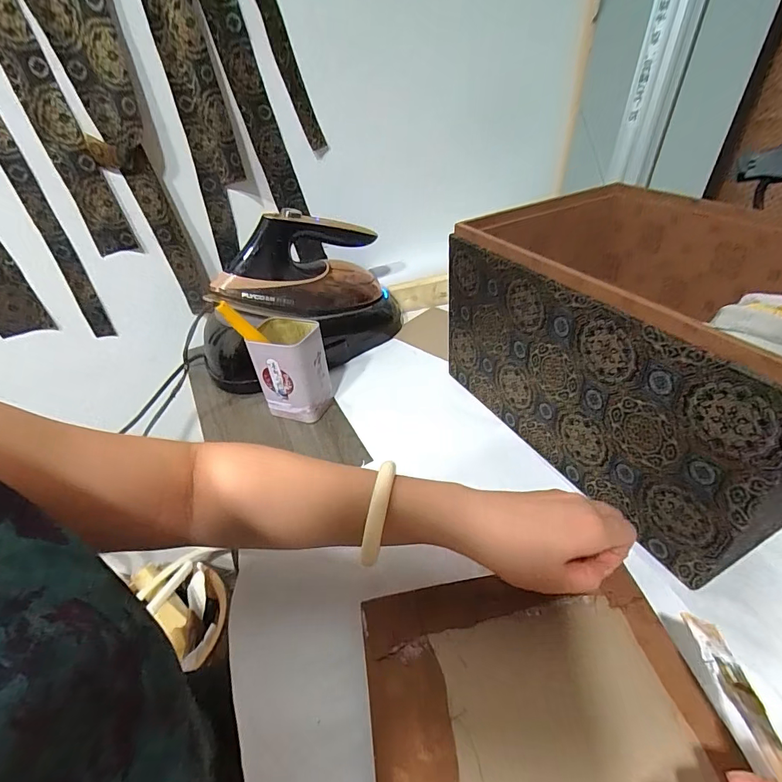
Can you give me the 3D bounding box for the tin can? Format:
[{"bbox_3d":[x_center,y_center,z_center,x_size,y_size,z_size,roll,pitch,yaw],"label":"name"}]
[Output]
[{"bbox_3d":[-0.115,-0.025,0.512,0.077,0.110,0.069,10,40,20],"label":"tin can"}]

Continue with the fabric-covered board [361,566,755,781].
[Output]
[{"bbox_3d":[0.105,0.246,0.224,0.214,0.011,0.303,-8,38,-4],"label":"fabric-covered board"}]

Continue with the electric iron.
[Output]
[{"bbox_3d":[-0.120,-0.127,0.574,0.282,0.195,0.103,-22,41,-21],"label":"electric iron"}]

